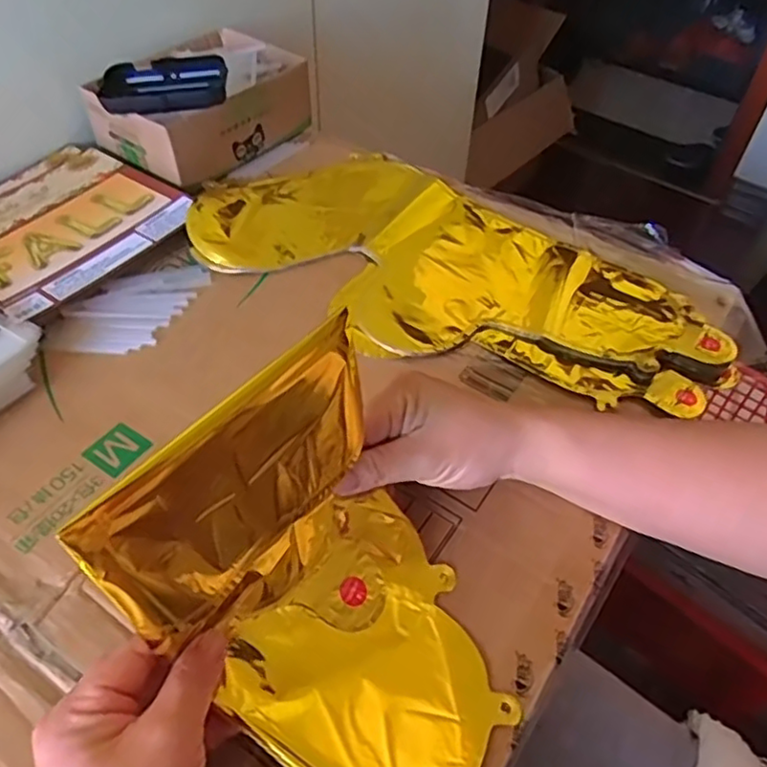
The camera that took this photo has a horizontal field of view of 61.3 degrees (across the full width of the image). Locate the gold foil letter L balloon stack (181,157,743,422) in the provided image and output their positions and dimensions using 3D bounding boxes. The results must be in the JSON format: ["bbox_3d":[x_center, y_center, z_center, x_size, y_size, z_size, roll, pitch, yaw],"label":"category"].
[{"bbox_3d":[0.053,-0.099,0.540,0.430,0.017,0.213,26,54,18],"label":"gold foil letter L balloon stack"}]

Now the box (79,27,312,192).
[{"bbox_3d":[-0.174,-0.272,0.634,0.144,0.063,0.191,35,57,24],"label":"box"}]

